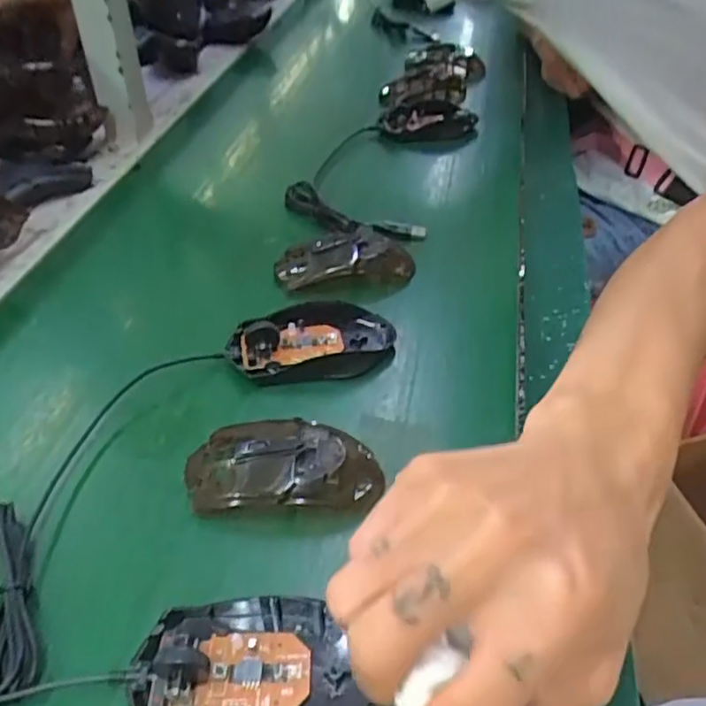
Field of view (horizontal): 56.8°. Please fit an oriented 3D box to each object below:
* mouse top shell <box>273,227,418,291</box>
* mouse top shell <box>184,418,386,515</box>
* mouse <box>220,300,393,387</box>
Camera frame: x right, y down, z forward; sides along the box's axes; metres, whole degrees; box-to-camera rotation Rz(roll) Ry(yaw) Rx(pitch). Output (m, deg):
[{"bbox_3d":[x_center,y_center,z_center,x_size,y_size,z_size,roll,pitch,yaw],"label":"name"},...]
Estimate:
[{"bbox_3d":[-0.006,-0.075,0.521,0.109,0.028,0.048,-1,42,-3],"label":"mouse top shell"},{"bbox_3d":[-0.039,0.064,0.370,0.108,0.028,0.058,4,42,3],"label":"mouse top shell"},{"bbox_3d":[-0.029,-0.011,0.456,0.113,0.026,0.068,-4,42,-6],"label":"mouse"}]

